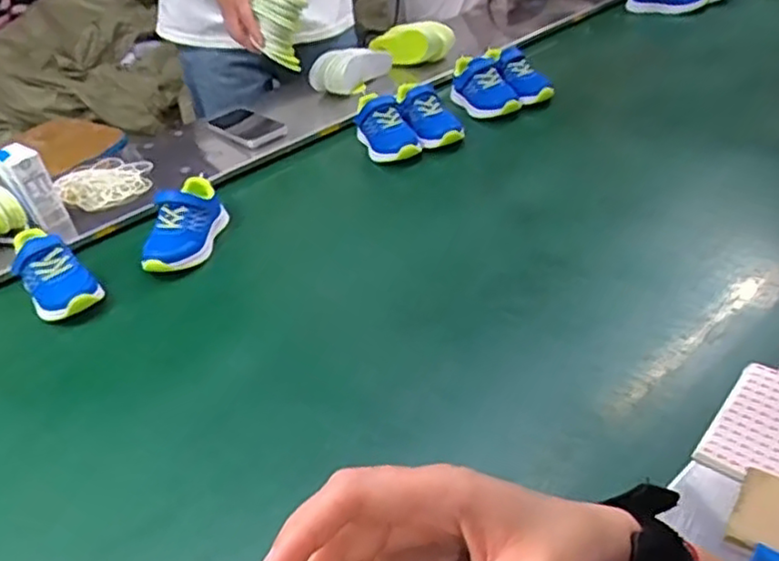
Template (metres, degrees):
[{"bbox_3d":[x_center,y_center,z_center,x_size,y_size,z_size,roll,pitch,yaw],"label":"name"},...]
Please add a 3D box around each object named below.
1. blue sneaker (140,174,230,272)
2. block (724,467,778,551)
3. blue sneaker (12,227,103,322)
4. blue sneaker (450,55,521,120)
[{"bbox_3d":[-0.276,-0.078,0.898,0.074,0.083,0.148,-4,35,6],"label":"blue sneaker"},{"bbox_3d":[0.267,0.161,0.466,0.049,0.011,0.064,17,42,31],"label":"block"},{"bbox_3d":[-0.423,-0.011,0.841,0.076,0.078,0.159,-31,41,-30],"label":"blue sneaker"},{"bbox_3d":[0.159,-0.332,1.176,0.078,0.086,0.157,-16,36,-11],"label":"blue sneaker"}]

